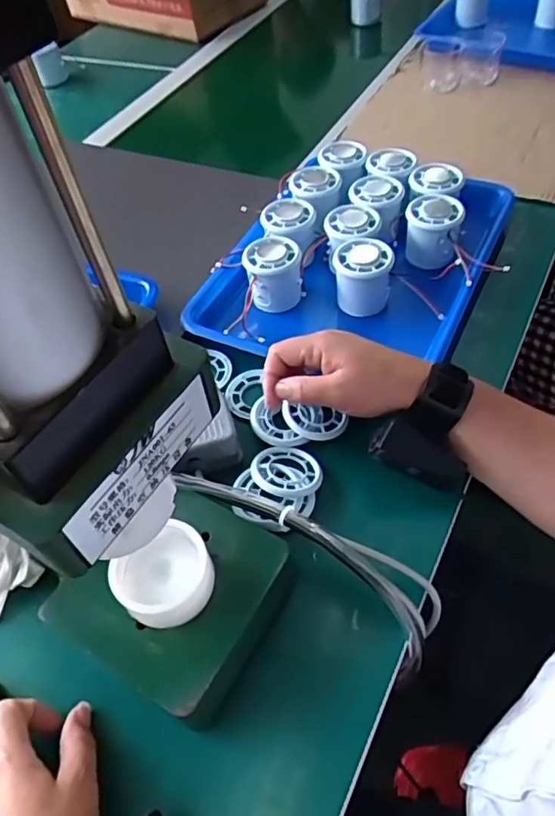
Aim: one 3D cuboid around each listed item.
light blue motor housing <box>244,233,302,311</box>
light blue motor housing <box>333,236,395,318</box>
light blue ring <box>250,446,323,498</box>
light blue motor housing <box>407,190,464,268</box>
[{"bbox_3d":[-0.005,-0.135,0.577,0.055,0.050,0.057,-9,51,-5],"label":"light blue motor housing"},{"bbox_3d":[0.083,-0.128,0.565,0.052,0.057,0.058,1,51,4],"label":"light blue motor housing"},{"bbox_3d":[0.008,0.051,0.458,0.056,0.006,0.051,5,38,-4],"label":"light blue ring"},{"bbox_3d":[0.159,-0.183,0.599,0.052,0.054,0.060,6,52,8],"label":"light blue motor housing"}]

